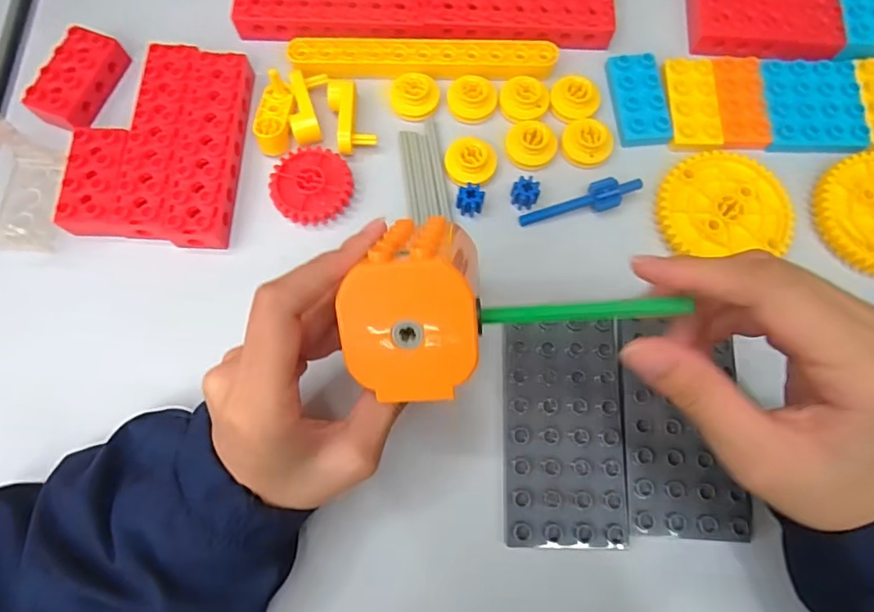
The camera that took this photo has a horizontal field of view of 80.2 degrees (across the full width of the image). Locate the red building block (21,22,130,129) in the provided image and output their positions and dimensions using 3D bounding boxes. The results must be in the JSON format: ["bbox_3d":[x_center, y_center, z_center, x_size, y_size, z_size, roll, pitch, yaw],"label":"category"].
[{"bbox_3d":[-0.228,-0.142,0.329,0.030,0.023,0.066,15,76,3],"label":"red building block"}]

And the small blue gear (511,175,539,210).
[{"bbox_3d":[0.054,-0.069,0.319,0.015,0.013,0.015,8,75,1],"label":"small blue gear"}]

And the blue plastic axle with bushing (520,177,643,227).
[{"bbox_3d":[0.088,-0.064,0.317,0.075,0.013,0.017,-16,76,-5],"label":"blue plastic axle with bushing"}]

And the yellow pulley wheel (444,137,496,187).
[{"bbox_3d":[0.020,-0.090,0.323,0.030,0.010,0.031,0,75,-1],"label":"yellow pulley wheel"}]

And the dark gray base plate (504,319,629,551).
[{"bbox_3d":[0.068,0.067,0.282,0.063,0.013,0.117,2,75,-1],"label":"dark gray base plate"}]

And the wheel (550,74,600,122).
[{"bbox_3d":[0.089,-0.134,0.336,0.031,0.013,0.027,22,76,5],"label":"wheel"}]

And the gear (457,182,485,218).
[{"bbox_3d":[0.021,-0.066,0.316,0.015,0.010,0.017,11,75,2],"label":"gear"}]

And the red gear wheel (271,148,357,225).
[{"bbox_3d":[-0.077,-0.074,0.318,0.047,0.012,0.048,0,75,-1],"label":"red gear wheel"}]

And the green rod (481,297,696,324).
[{"bbox_3d":[0.057,0.002,0.204,0.077,0.006,0.008,-3,77,6],"label":"green rod"}]

